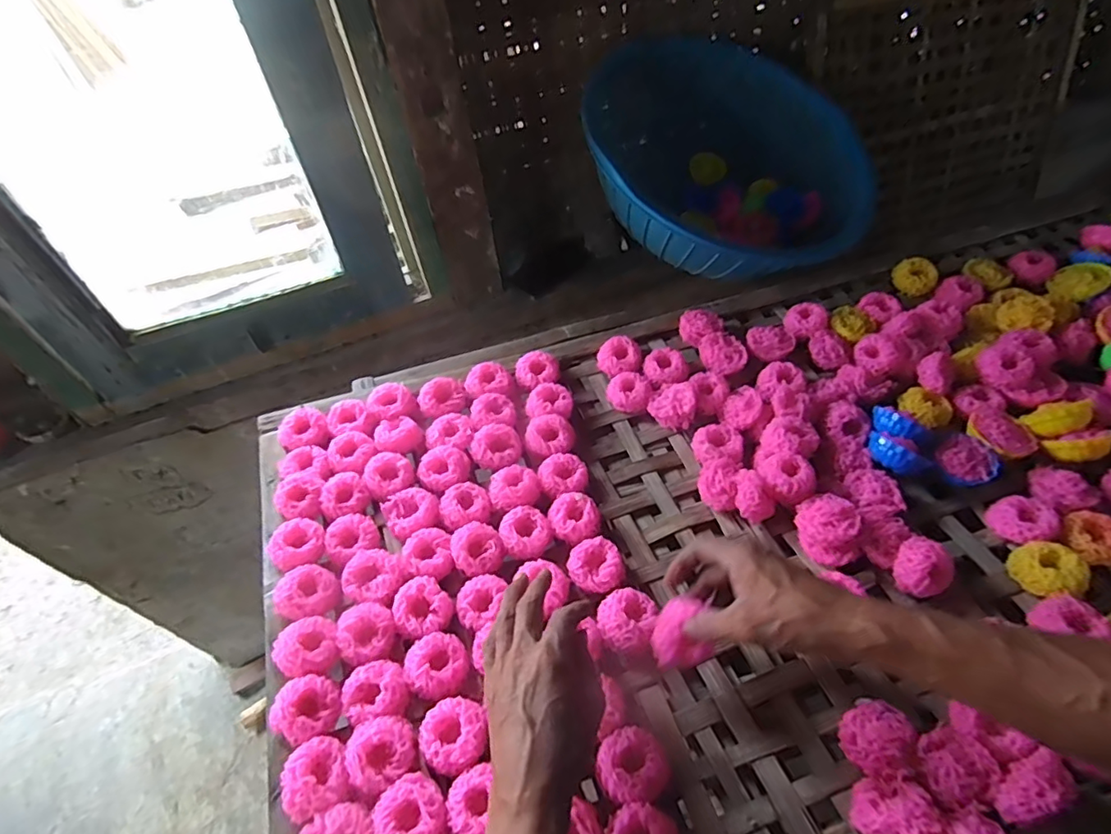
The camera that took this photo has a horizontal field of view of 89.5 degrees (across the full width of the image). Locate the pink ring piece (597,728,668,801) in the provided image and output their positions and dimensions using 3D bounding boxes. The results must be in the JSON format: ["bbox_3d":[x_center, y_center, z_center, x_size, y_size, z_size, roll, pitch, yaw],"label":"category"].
[{"bbox_3d":[0.059,0.270,0.435,0.054,0.022,0.048,-2,51,3],"label":"pink ring piece"}]

